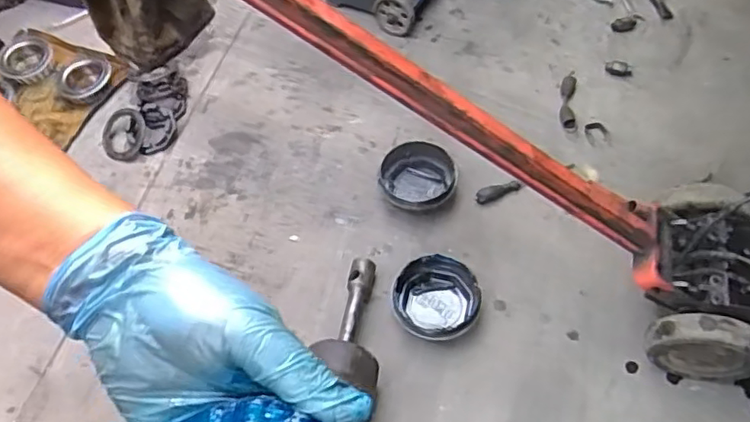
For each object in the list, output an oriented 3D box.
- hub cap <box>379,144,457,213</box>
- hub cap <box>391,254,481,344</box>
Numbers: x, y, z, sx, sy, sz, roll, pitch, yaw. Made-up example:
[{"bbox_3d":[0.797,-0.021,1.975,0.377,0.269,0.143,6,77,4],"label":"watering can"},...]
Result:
[{"bbox_3d":[0.092,-0.070,1.294,0.156,0.068,0.146,-2,57,4],"label":"hub cap"},{"bbox_3d":[0.115,0.172,1.145,0.160,0.071,0.167,-2,57,4],"label":"hub cap"}]

